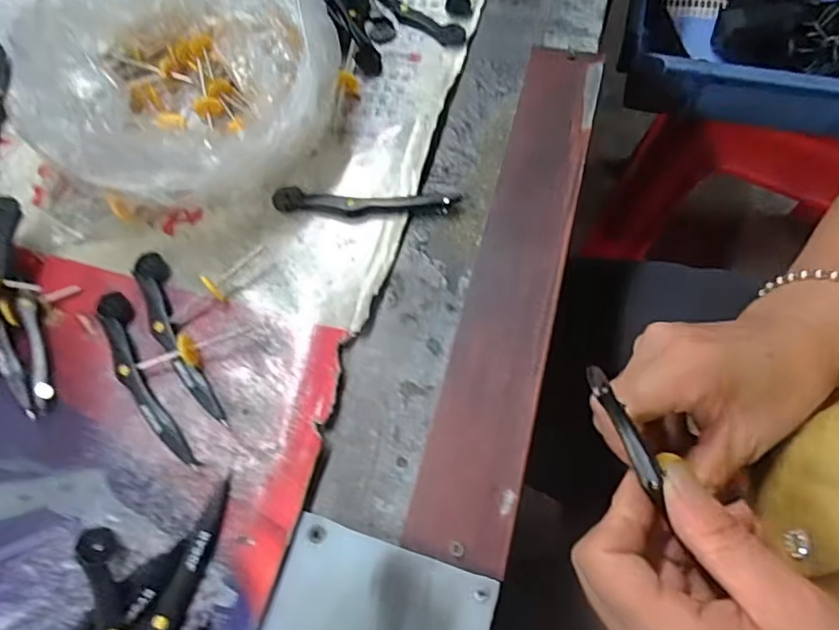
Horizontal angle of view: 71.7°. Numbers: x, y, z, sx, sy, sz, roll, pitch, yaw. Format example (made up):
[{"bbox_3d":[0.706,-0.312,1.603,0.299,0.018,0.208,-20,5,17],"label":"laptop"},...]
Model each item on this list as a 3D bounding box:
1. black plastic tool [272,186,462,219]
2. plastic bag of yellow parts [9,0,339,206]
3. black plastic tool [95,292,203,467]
[{"bbox_3d":[-0.034,-0.066,0.346,0.110,0.009,0.019,6,67,6],"label":"black plastic tool"},{"bbox_3d":[-0.142,-0.139,0.346,0.162,0.075,0.162,4,66,5],"label":"plastic bag of yellow parts"},{"bbox_3d":[-0.148,0.033,0.310,0.019,0.008,0.111,-29,68,-9],"label":"black plastic tool"}]

